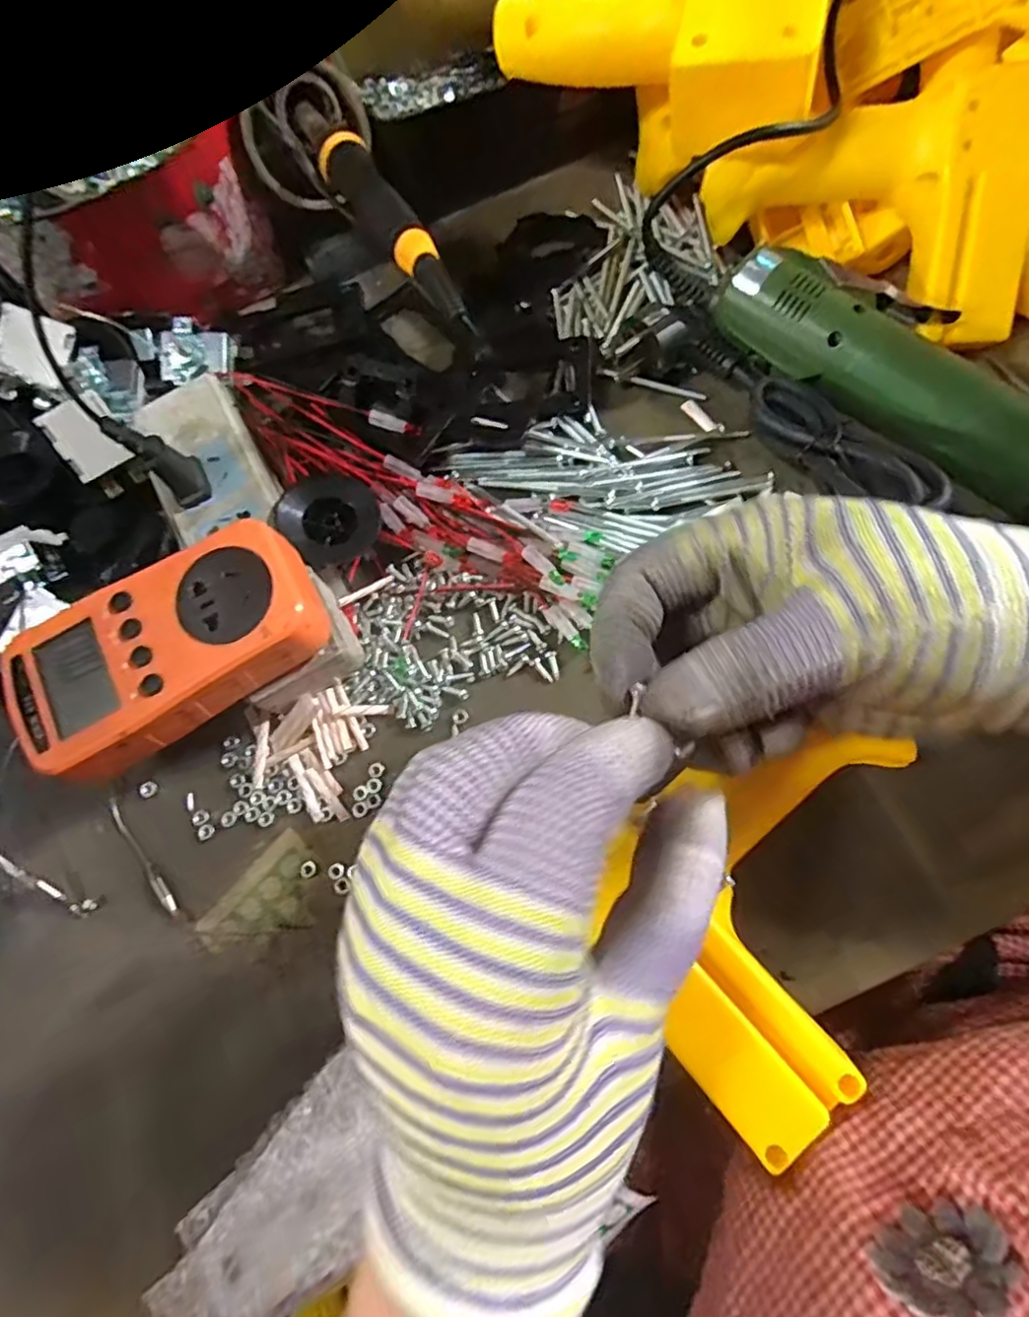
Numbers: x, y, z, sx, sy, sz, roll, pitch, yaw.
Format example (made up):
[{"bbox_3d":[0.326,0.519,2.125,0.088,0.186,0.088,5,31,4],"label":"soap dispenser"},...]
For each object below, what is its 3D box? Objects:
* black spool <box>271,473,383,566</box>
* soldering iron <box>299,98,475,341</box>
[{"bbox_3d":[-0.091,-0.068,0.312,0.047,0.008,0.041,-23,115,-21],"label":"black spool"},{"bbox_3d":[-0.061,-0.201,0.279,0.024,0.019,0.167,-29,66,-5],"label":"soldering iron"}]

